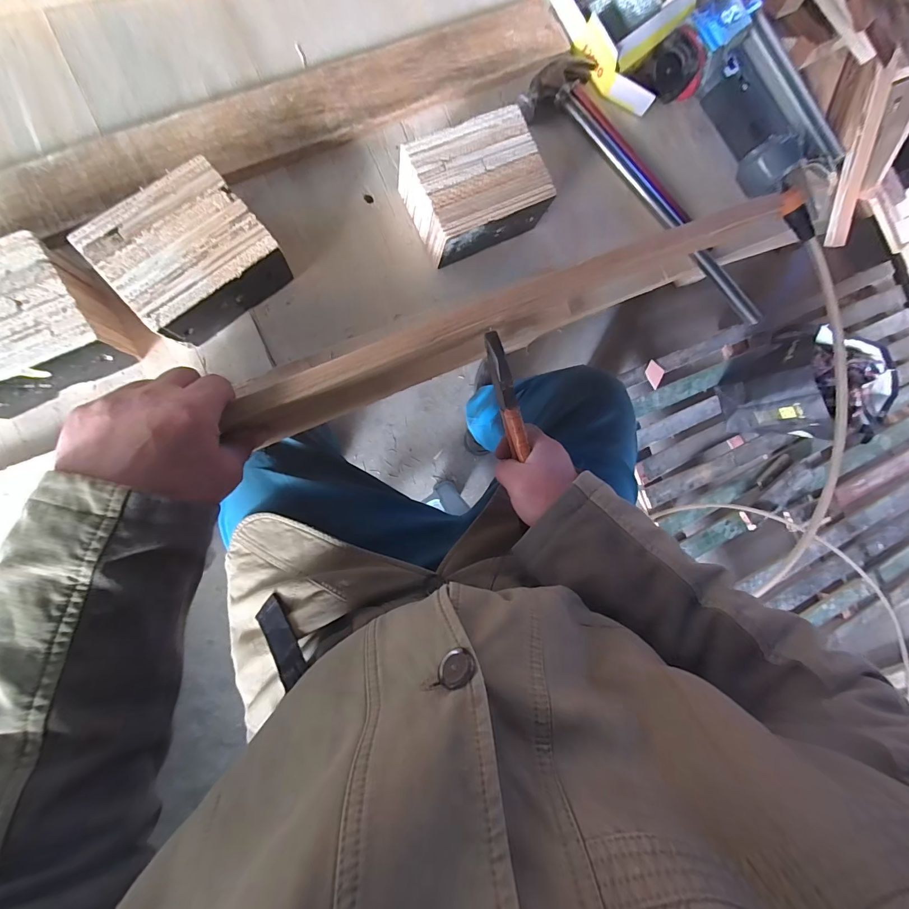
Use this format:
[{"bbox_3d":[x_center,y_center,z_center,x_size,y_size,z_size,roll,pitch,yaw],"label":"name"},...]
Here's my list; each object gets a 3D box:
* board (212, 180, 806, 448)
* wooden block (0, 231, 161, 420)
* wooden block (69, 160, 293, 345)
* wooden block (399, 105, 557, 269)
[{"bbox_3d":[0.105,-0.156,0.398,0.641,0.110,0.032,-25,92,-14],"label":"board"},{"bbox_3d":[-0.343,-0.100,0.313,0.124,0.071,0.094,-29,93,-9],"label":"wooden block"},{"bbox_3d":[-0.220,-0.165,0.335,0.116,0.065,0.095,-42,95,-8],"label":"wooden block"},{"bbox_3d":[0.017,-0.256,0.382,0.125,0.065,0.093,-27,93,-9],"label":"wooden block"}]

